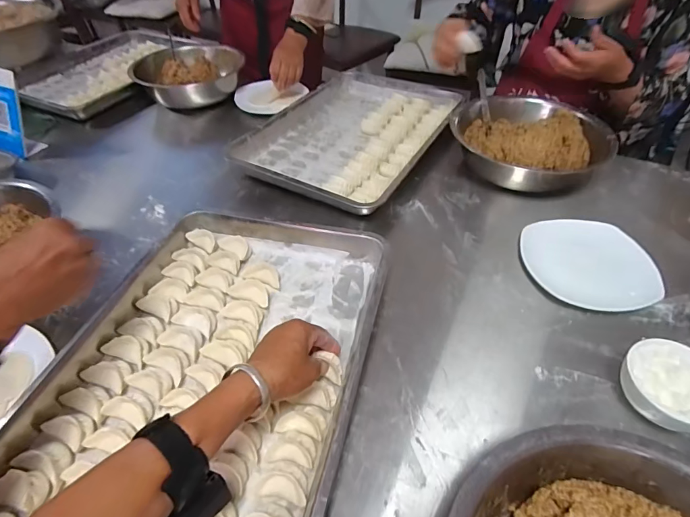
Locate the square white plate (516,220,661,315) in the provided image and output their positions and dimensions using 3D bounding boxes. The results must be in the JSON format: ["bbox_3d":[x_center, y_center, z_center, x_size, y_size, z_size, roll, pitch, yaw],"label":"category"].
[{"bbox_3d":[0.361,0.008,0.599,0.166,0.035,0.162,1,45,1],"label":"square white plate"}]

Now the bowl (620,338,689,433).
[{"bbox_3d":[0.361,0.146,0.450,0.103,0.051,0.095,0,45,0],"label":"bowl"}]

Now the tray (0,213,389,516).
[{"bbox_3d":[-0.155,0.125,0.475,0.343,0.051,0.480,10,46,11],"label":"tray"}]

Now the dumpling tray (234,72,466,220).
[{"bbox_3d":[0.026,-0.279,0.878,0.343,0.047,0.492,22,49,21],"label":"dumpling tray"}]

